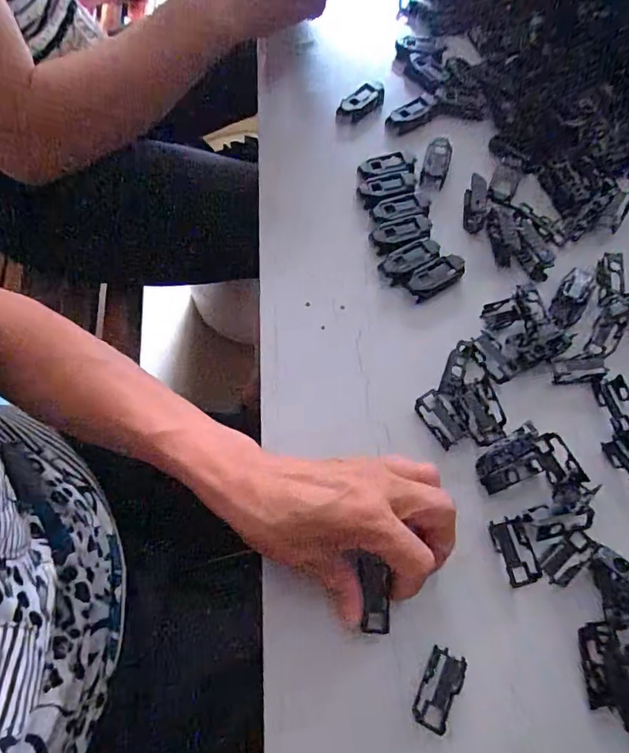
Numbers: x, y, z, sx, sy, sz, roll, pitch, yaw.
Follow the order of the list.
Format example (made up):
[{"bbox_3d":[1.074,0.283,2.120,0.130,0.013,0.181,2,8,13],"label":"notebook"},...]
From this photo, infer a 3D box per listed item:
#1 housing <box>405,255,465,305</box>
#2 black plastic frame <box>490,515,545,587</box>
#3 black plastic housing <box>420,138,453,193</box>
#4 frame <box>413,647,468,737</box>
[{"bbox_3d":[0.096,-0.078,0.380,0.051,0.006,0.023,-31,70,-13],"label":"housing"},{"bbox_3d":[0.127,0.110,0.307,0.021,0.006,0.040,-14,68,-6],"label":"black plastic frame"},{"bbox_3d":[0.106,-0.185,0.423,0.022,0.006,0.067,15,68,6],"label":"black plastic housing"},{"bbox_3d":[0.071,0.178,0.277,0.021,0.016,0.039,23,69,9],"label":"frame"}]

